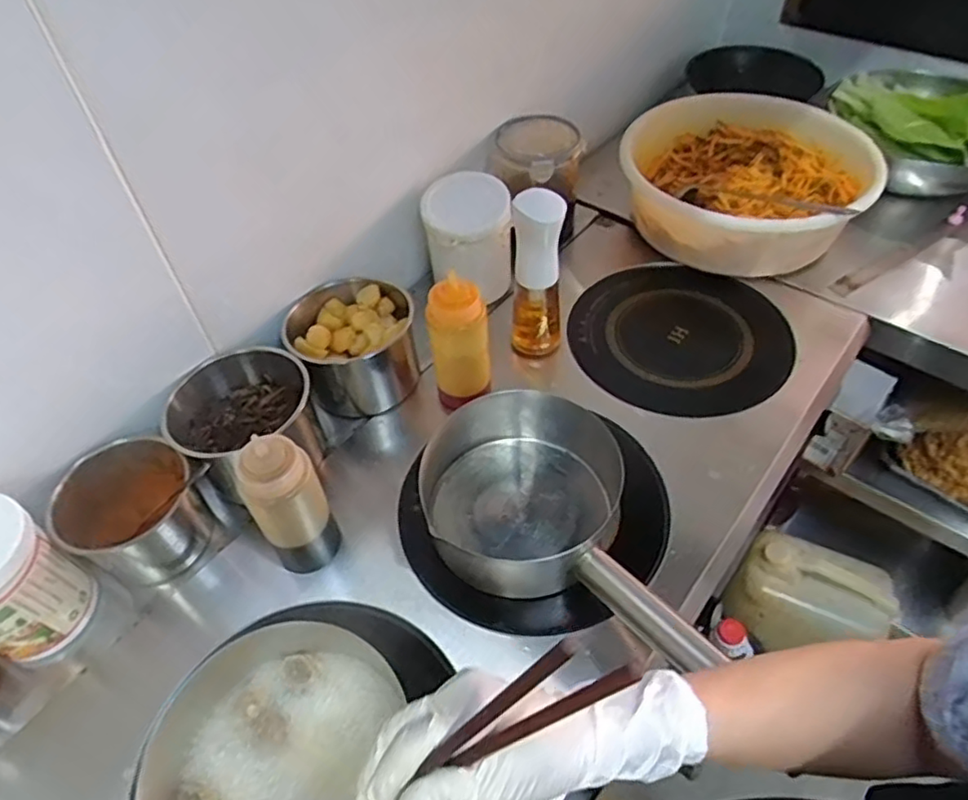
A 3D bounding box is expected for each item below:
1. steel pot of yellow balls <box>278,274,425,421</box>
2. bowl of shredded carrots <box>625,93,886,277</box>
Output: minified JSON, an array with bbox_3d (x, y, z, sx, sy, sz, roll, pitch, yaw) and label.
[{"bbox_3d":[-0.168,-0.072,0.848,0.152,0.132,0.143,-1,51,1],"label":"steel pot of yellow balls"},{"bbox_3d":[0.394,-0.348,1.042,0.376,0.142,0.397,-1,51,1],"label":"bowl of shredded carrots"}]

